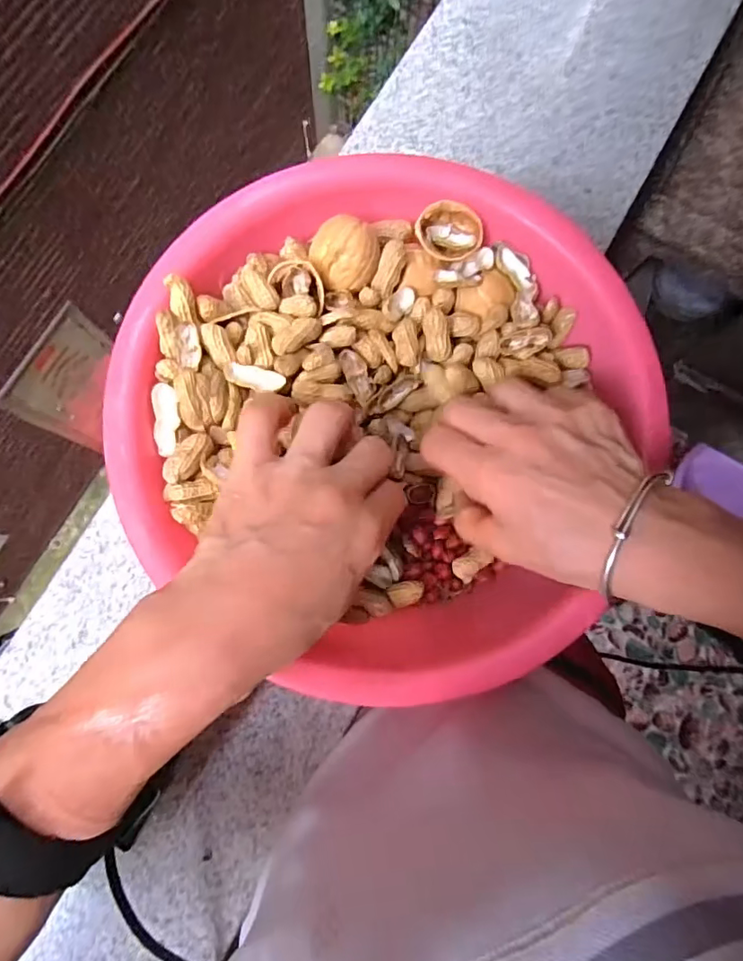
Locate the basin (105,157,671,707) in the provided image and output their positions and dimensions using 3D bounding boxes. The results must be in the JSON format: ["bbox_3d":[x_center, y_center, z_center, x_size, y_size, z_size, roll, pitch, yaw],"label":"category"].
[{"bbox_3d":[0.009,-0.031,0.279,0.258,0.068,0.265,0,81,-2],"label":"basin"}]

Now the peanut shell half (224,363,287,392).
[{"bbox_3d":[-0.059,-0.052,0.261,0.030,0.004,0.011,8,80,-19],"label":"peanut shell half"}]

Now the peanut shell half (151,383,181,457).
[{"bbox_3d":[-0.101,-0.030,0.253,0.013,0.007,0.034,-4,81,-2],"label":"peanut shell half"}]

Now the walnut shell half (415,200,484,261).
[{"bbox_3d":[0.042,-0.134,0.276,0.035,0.013,0.027,21,81,2],"label":"walnut shell half"}]

